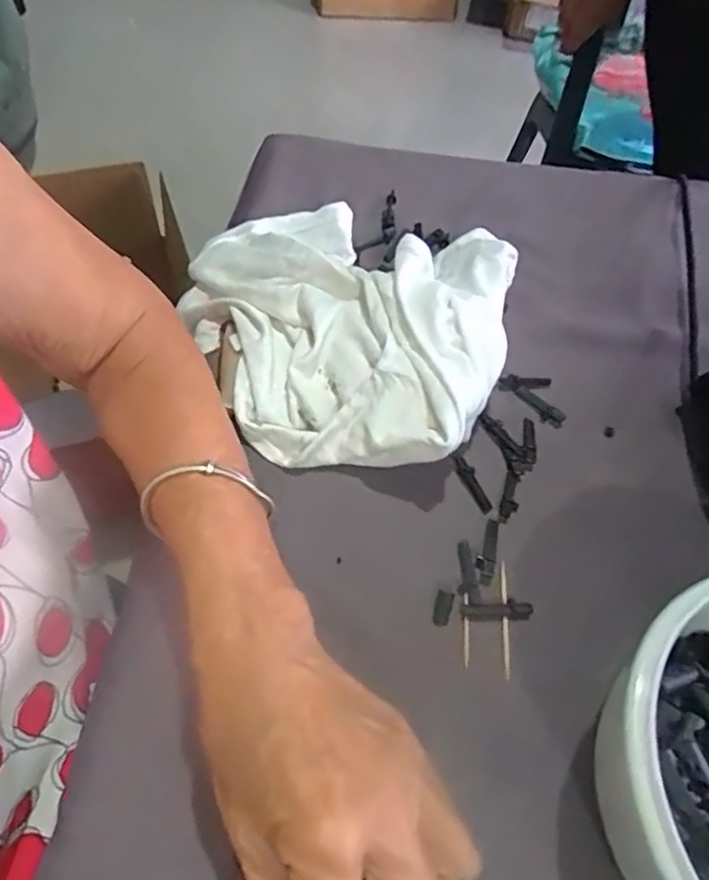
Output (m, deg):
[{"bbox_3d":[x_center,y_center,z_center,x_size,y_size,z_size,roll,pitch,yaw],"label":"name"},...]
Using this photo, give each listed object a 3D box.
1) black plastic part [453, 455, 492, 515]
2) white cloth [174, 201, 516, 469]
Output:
[{"bbox_3d":[0.069,0.025,0.362,0.009,0.004,0.037,-20,59,-15],"label":"black plastic part"},{"bbox_3d":[-0.011,-0.088,0.402,0.207,0.057,0.209,12,56,5],"label":"white cloth"}]

